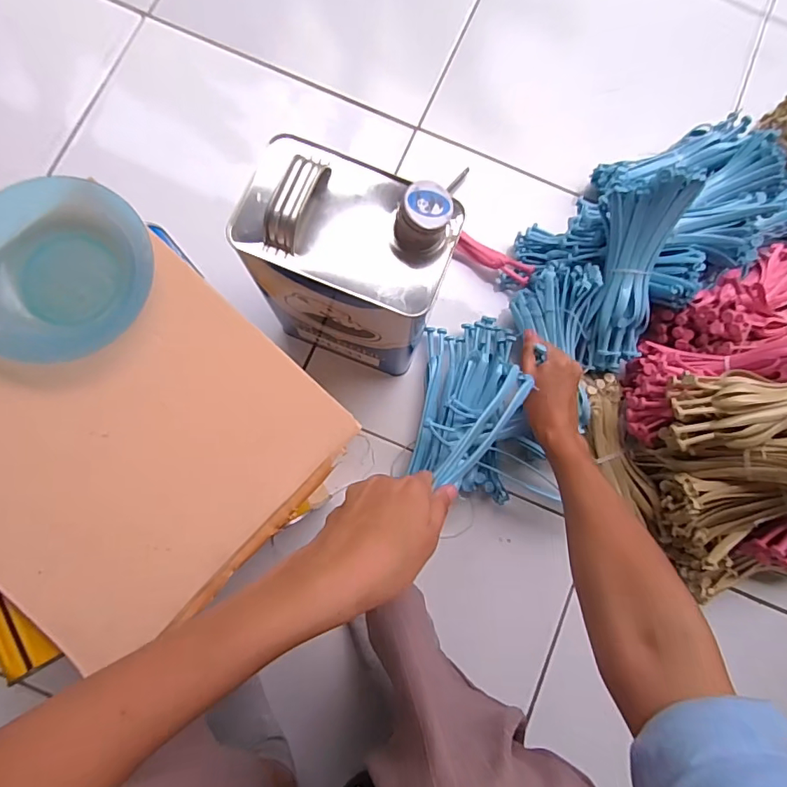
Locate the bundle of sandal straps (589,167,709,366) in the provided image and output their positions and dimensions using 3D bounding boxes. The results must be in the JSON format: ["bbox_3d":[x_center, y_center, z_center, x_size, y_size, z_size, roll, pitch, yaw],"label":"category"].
[{"bbox_3d":[0.273,-0.131,0.553,0.098,0.059,0.215,4,111,-3],"label":"bundle of sandal straps"}]

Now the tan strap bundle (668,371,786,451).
[{"bbox_3d":[0.379,0.008,0.475,0.199,0.043,0.077,-8,81,18],"label":"tan strap bundle"}]

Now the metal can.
[{"bbox_3d":[-0.043,-0.111,0.474,0.171,0.246,0.106,20,81,-1],"label":"metal can"}]

